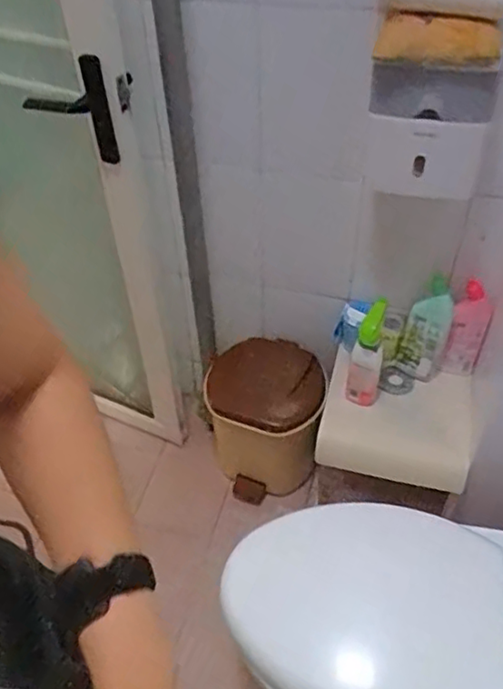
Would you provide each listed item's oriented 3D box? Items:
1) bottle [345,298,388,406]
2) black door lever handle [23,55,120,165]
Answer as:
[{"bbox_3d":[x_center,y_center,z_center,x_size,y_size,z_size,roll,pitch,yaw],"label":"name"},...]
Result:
[{"bbox_3d":[0.237,0.040,1.311,0.068,0.276,0.079,4,45,7],"label":"bottle"},{"bbox_3d":[-0.289,-0.366,1.020,0.131,0.179,0.034,-19,45,-19],"label":"black door lever handle"}]

